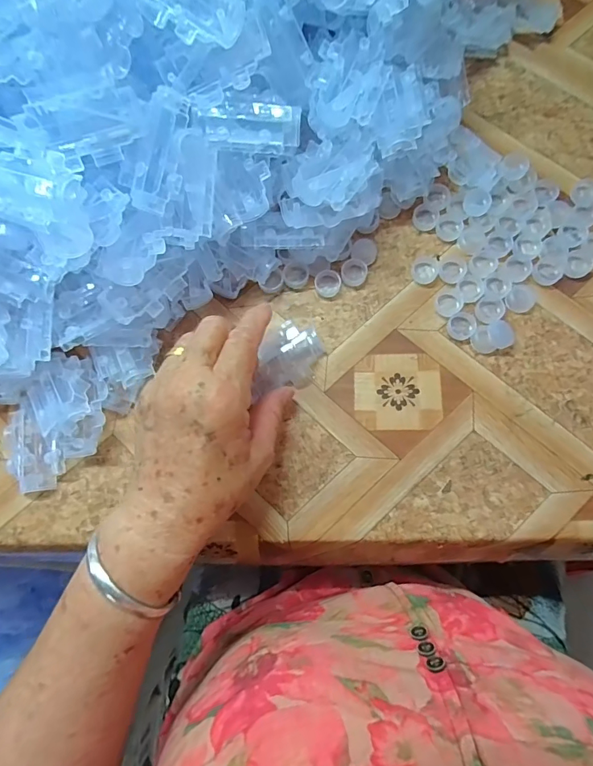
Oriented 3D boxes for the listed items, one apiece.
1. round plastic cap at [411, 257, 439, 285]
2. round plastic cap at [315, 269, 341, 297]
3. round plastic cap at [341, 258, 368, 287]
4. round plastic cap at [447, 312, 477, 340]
[{"bbox_3d":[0.102,-0.089,0.328,0.020,0.004,0.023,-5,77,-1],"label":"round plastic cap"},{"bbox_3d":[0.025,-0.079,0.328,0.020,0.006,0.021,0,77,1],"label":"round plastic cap"},{"bbox_3d":[0.045,-0.087,0.328,0.020,0.007,0.019,0,77,1],"label":"round plastic cap"},{"bbox_3d":[0.125,-0.043,0.315,0.019,0.004,0.022,39,80,9],"label":"round plastic cap"}]

